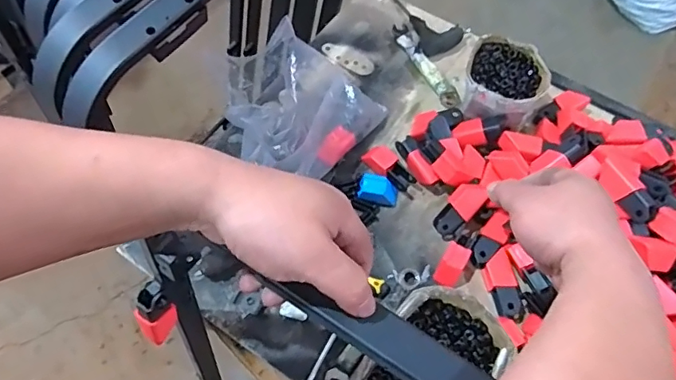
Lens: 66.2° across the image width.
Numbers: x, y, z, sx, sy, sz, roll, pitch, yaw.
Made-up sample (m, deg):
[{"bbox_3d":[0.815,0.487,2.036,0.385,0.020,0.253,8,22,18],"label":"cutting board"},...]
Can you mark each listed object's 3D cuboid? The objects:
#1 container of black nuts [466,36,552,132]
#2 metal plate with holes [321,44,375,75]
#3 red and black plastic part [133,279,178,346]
[{"bbox_3d":[0.249,-0.157,0.782,0.126,0.067,0.140,27,65,13],"label":"container of black nuts"},{"bbox_3d":[0.019,-0.217,0.857,0.092,0.011,0.033,35,66,16],"label":"metal plate with holes"},{"bbox_3d":[-0.190,0.132,0.545,0.032,0.081,0.032,-1,42,-2],"label":"red and black plastic part"}]

